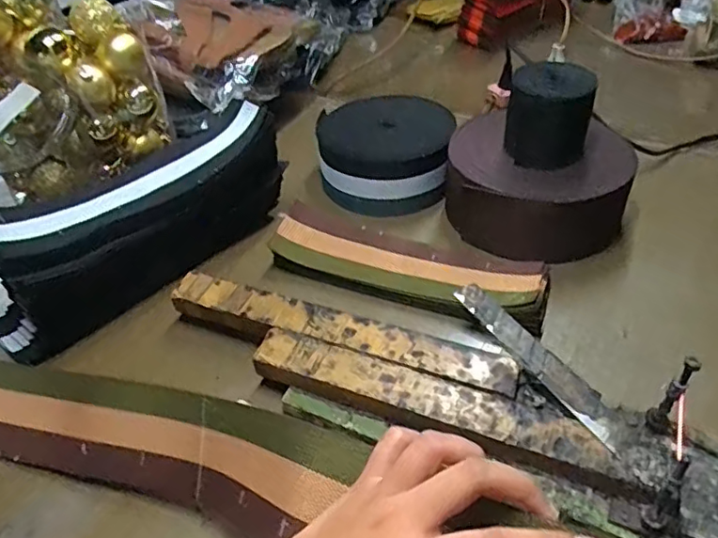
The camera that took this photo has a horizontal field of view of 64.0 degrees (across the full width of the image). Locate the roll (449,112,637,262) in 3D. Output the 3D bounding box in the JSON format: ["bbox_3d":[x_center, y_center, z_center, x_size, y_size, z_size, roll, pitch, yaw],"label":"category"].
[{"bbox_3d":[0.193,-0.090,0.624,0.176,0.089,0.172,-4,41,4],"label":"roll"}]

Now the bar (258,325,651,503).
[{"bbox_3d":[0.055,0.105,0.442,0.298,0.019,0.047,13,45,22],"label":"bar"}]

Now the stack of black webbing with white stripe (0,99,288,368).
[{"bbox_3d":[-0.220,-0.045,0.581,0.319,0.118,0.078,-34,48,-27],"label":"stack of black webbing with white stripe"}]

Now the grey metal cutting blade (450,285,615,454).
[{"bbox_3d":[0.140,0.070,0.460,0.028,0.010,0.172,-28,50,-20],"label":"grey metal cutting blade"}]

